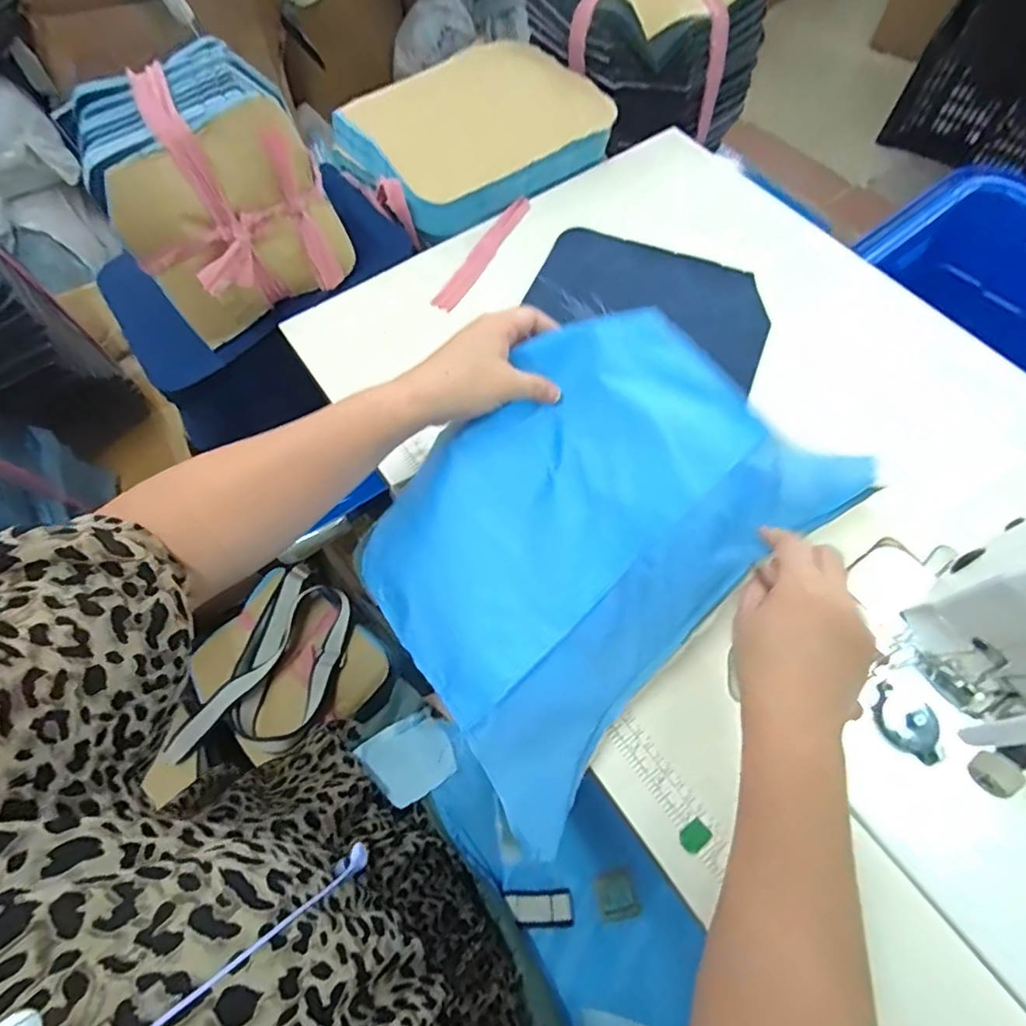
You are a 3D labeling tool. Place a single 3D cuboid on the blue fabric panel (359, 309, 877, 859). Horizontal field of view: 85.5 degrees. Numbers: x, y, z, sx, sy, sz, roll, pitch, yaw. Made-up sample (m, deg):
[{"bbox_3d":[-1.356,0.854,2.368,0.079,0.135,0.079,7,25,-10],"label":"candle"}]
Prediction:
[{"bbox_3d":[0.052,0.005,0.396,0.237,0.062,0.328,42,72,18],"label":"blue fabric panel"}]

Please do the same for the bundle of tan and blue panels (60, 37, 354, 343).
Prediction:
[{"bbox_3d":[-0.278,-0.297,0.522,0.183,0.151,0.175,-36,69,-14],"label":"bundle of tan and blue panels"}]

